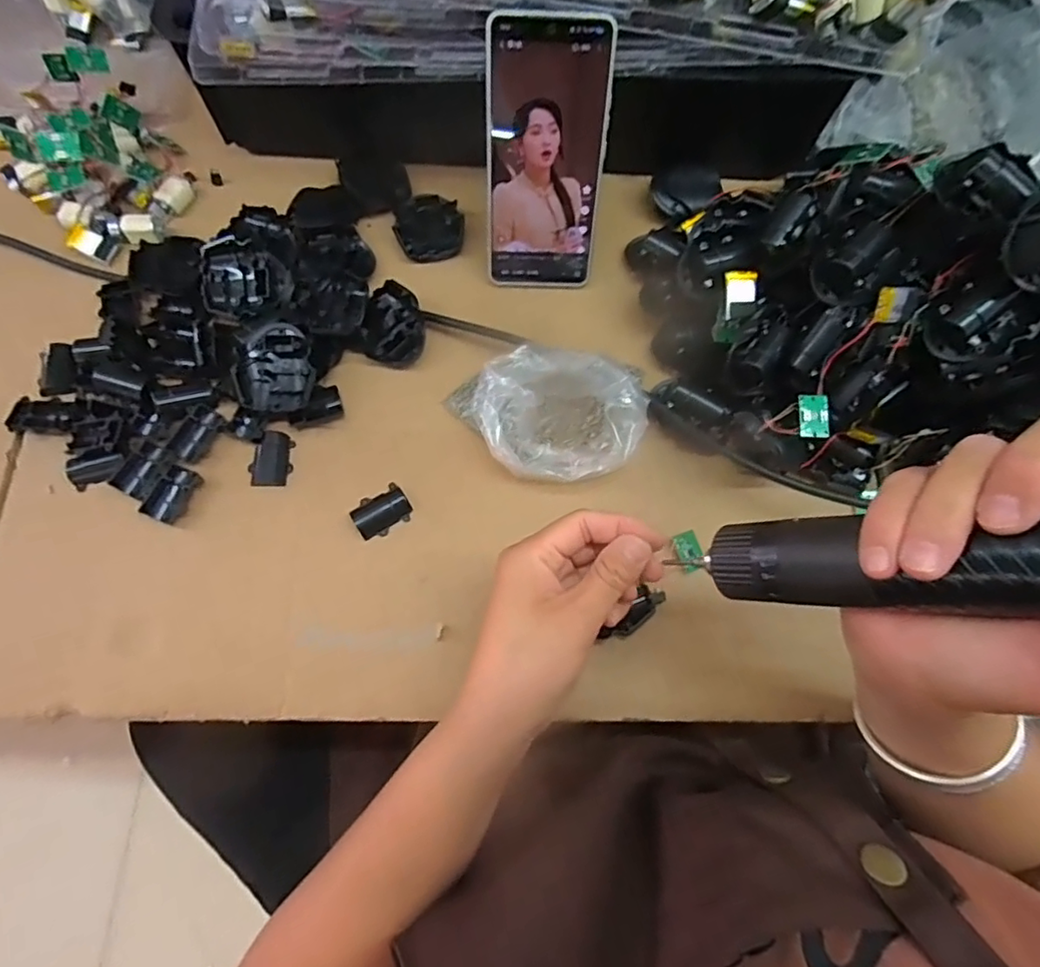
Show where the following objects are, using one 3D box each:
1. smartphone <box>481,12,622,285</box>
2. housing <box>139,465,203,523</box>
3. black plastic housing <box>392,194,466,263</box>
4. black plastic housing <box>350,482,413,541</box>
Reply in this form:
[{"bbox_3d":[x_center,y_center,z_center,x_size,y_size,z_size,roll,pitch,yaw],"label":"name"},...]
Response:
[{"bbox_3d":[0.018,-0.216,0.400,0.079,0.165,0.006,0,42,-2],"label":"smartphone"},{"bbox_3d":[-0.231,0.007,0.390,0.022,0.011,0.037,23,73,4],"label":"housing"},{"bbox_3d":[-0.070,-0.200,0.458,0.053,0.012,0.057,0,73,-3],"label":"black plastic housing"},{"bbox_3d":[-0.094,0.018,0.392,0.037,0.011,0.028,-30,76,-11],"label":"black plastic housing"}]

